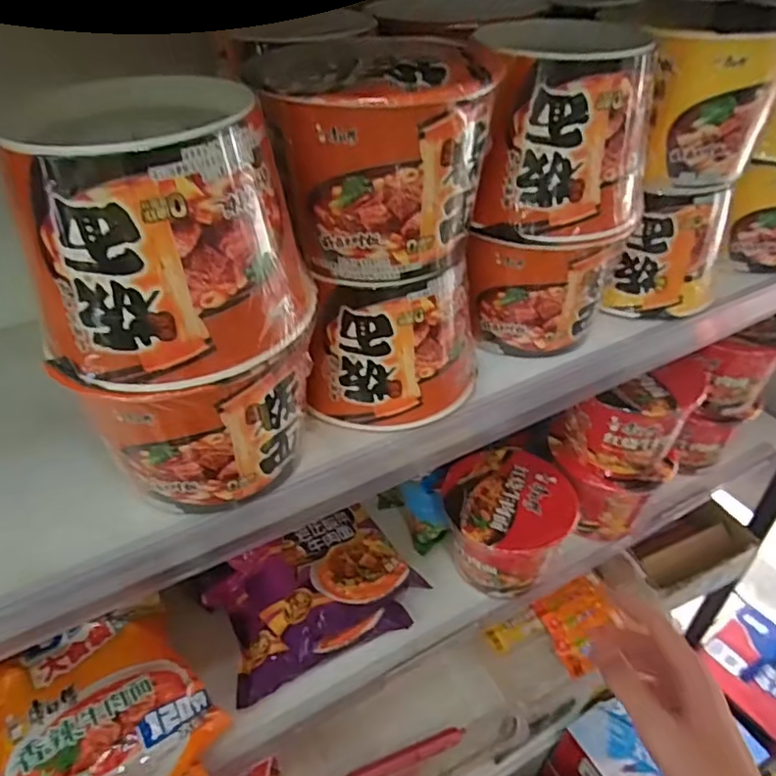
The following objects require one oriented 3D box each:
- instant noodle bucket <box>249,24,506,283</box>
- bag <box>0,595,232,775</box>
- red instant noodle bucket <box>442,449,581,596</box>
[{"bbox_3d":[-0.004,-0.134,0.358,0.128,0.114,0.100,-11,42,-12],"label":"instant noodle bucket"},{"bbox_3d":[-0.246,0.279,0.499,0.178,0.062,0.152,-23,46,-25],"label":"bag"},{"bbox_3d":[0.124,0.150,0.657,0.129,0.111,0.123,0,41,0],"label":"red instant noodle bucket"}]

